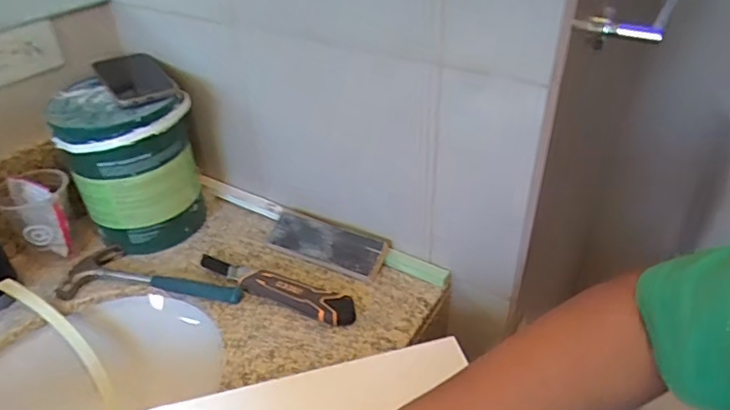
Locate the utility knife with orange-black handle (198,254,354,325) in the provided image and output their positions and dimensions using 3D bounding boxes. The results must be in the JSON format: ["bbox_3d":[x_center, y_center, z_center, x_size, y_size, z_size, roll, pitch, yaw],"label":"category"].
[{"bbox_3d":[-0.122,0.105,0.716,0.248,0.026,0.049,16,40,23],"label":"utility knife with orange-black handle"}]

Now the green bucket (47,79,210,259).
[{"bbox_3d":[-0.340,-0.063,0.801,0.174,0.214,0.164,-18,39,-20],"label":"green bucket"}]

